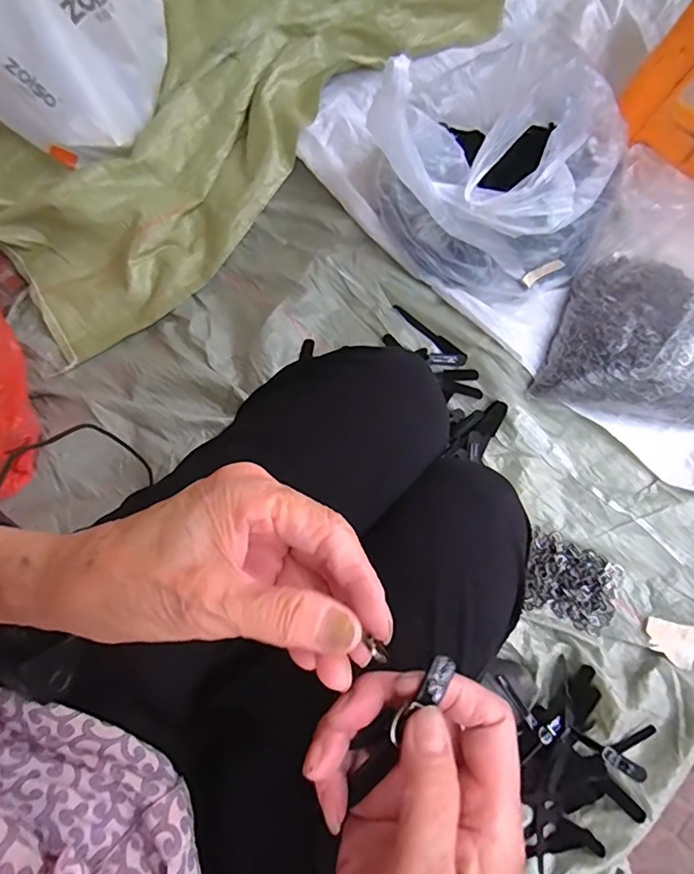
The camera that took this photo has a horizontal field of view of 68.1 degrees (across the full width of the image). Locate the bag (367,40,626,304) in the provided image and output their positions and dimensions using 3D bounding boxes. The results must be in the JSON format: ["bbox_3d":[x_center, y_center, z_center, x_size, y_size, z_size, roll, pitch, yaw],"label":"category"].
[{"bbox_3d":[0.204,-0.380,0.672,0.340,0.270,0.257,7,76,3],"label":"bag"}]

